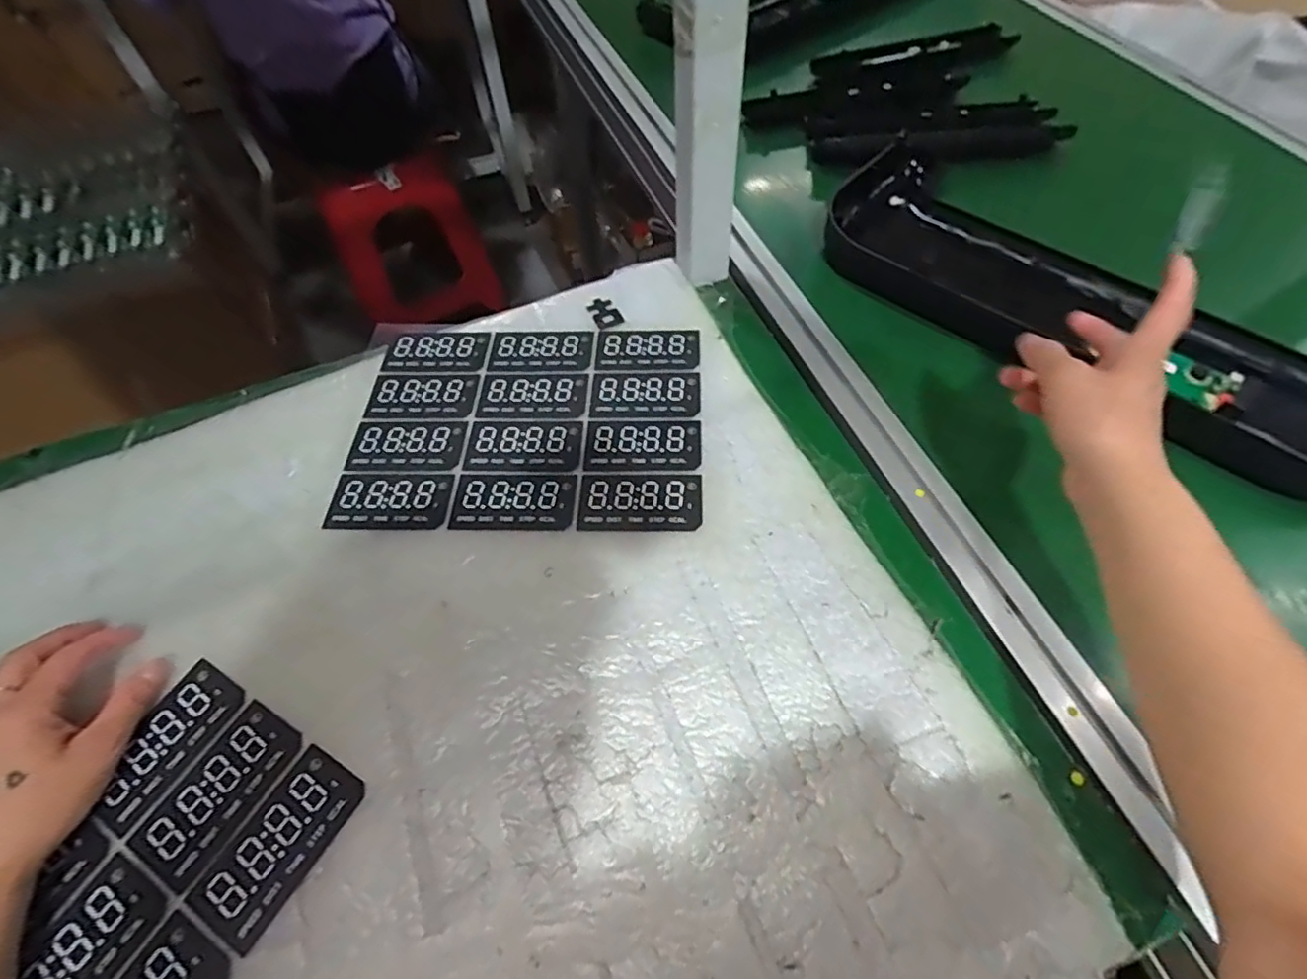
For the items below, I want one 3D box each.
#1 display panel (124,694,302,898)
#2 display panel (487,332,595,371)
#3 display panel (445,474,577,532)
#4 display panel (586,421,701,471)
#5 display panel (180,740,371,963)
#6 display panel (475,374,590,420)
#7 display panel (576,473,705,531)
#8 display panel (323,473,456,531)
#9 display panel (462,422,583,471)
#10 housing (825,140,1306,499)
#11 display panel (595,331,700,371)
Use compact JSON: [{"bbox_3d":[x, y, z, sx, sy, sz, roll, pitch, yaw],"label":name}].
[{"bbox_3d":[-0.254,0.176,0.350,0.050,0.004,0.091,24,62,17],"label":"display panel"},{"bbox_3d":[-0.100,-0.124,0.536,0.090,0.004,0.045,0,58,3],"label":"display panel"},{"bbox_3d":[-0.104,0.009,0.449,0.091,0.004,0.044,-1,58,3],"label":"display panel"},{"bbox_3d":[-0.008,-0.036,0.473,0.091,0.004,0.048,2,58,4],"label":"display panel"},{"bbox_3d":[-0.209,0.198,0.335,0.048,0.004,0.091,26,63,18],"label":"display panel"},{"bbox_3d":[-0.102,-0.079,0.507,0.091,0.005,0.047,1,58,4],"label":"display panel"},{"bbox_3d":[-0.010,0.008,0.446,0.092,0.004,0.047,0,58,3],"label":"display panel"},{"bbox_3d":[-0.199,0.008,0.453,0.089,0.004,0.047,0,58,4],"label":"display panel"},{"bbox_3d":[-0.103,-0.035,0.477,0.092,0.004,0.046,-1,58,3],"label":"display panel"},{"bbox_3d":[0.391,-0.175,0.531,0.486,0.051,0.184,38,67,23],"label":"housing"},{"bbox_3d":[-0.005,-0.125,0.529,0.090,0.004,0.047,-1,58,3],"label":"display panel"}]

